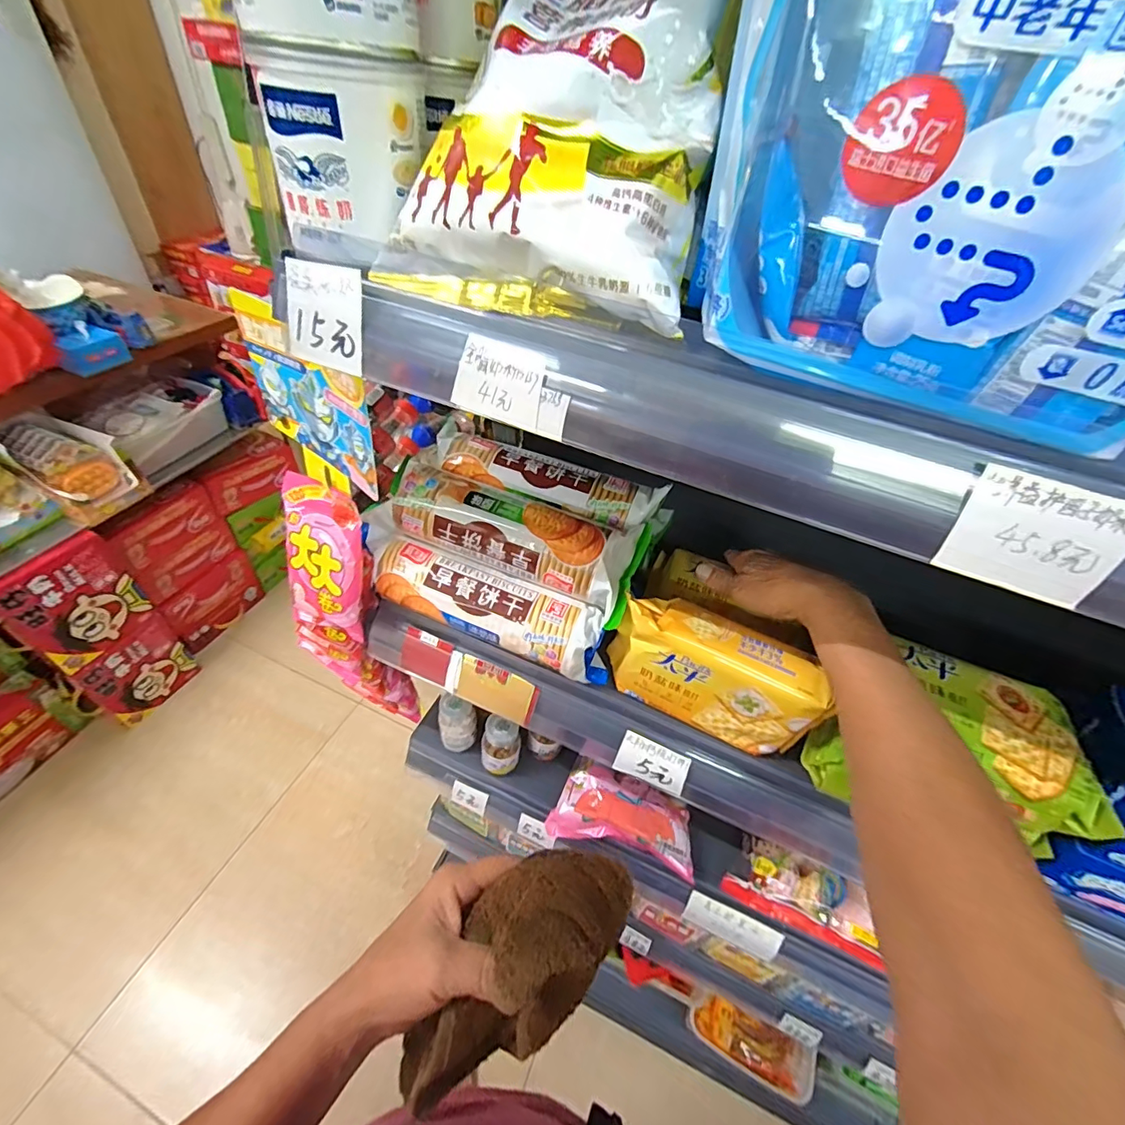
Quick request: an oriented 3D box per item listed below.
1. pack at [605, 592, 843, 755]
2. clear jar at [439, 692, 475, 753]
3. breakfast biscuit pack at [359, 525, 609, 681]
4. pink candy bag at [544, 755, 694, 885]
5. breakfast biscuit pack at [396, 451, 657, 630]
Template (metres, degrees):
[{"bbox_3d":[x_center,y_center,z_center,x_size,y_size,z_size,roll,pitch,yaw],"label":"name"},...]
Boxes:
[{"bbox_3d":[0.107,0.079,0.360,0.143,0.083,0.041,24,47,15],"label":"pack"},{"bbox_3d":[-0.122,0.187,0.587,0.039,0.067,0.036,4,45,-4],"label":"clear jar"},{"bbox_3d":[-0.062,0.038,0.400,0.206,0.058,0.044,19,46,11],"label":"breakfast biscuit pack"},{"bbox_3d":[0.069,0.270,0.532,0.148,0.033,0.081,19,46,11],"label":"pink candy bag"},{"bbox_3d":[-0.034,-0.025,0.389,0.191,0.051,0.067,18,46,10],"label":"breakfast biscuit pack"}]

